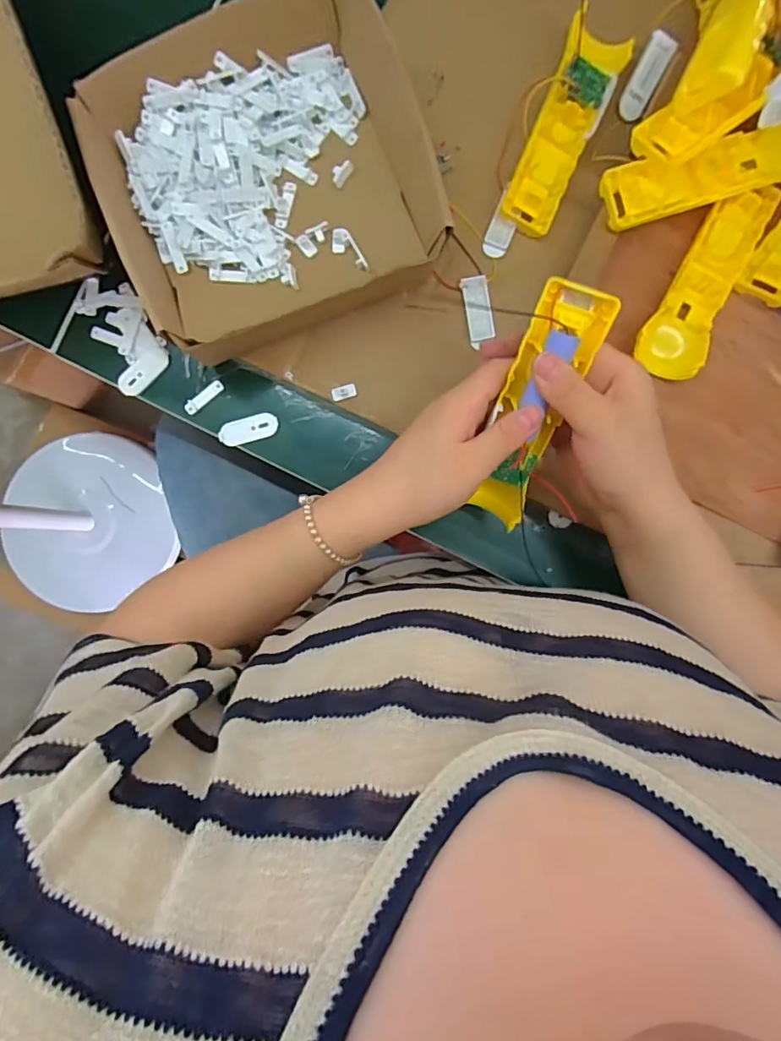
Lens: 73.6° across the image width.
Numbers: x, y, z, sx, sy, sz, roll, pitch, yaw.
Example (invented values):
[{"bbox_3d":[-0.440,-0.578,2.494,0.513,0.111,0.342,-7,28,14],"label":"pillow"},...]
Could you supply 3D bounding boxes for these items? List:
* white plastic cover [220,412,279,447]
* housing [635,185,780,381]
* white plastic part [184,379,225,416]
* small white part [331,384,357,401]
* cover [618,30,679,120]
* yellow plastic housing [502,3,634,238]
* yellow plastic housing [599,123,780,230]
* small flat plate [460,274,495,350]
[{"bbox_3d":[-0.121,-0.078,0.445,0.049,0.006,0.021,-18,91,0],"label":"white plastic cover"},{"bbox_3d":[0.244,-0.185,0.399,0.049,0.018,0.157,31,90,-1],"label":"housing"},{"bbox_3d":[-0.159,-0.106,0.445,0.038,0.005,0.012,-41,91,0],"label":"white plastic part"},{"bbox_3d":[-0.039,-0.107,0.437,0.020,0.005,0.011,-17,91,0],"label":"small white part"},{"bbox_3d":[0.201,-0.348,0.411,0.021,0.009,0.056,25,115,-1],"label":"cover"},{"bbox_3d":[0.137,-0.310,0.407,0.047,0.029,0.158,25,90,-1],"label":"yellow plastic housing"},{"bbox_3d":[0.238,-0.257,0.390,0.157,0.026,0.042,-15,91,0],"label":"yellow plastic housing"},{"bbox_3d":[0.073,-0.171,0.427,0.022,0.004,0.057,-10,91,0],"label":"small flat plate"}]

